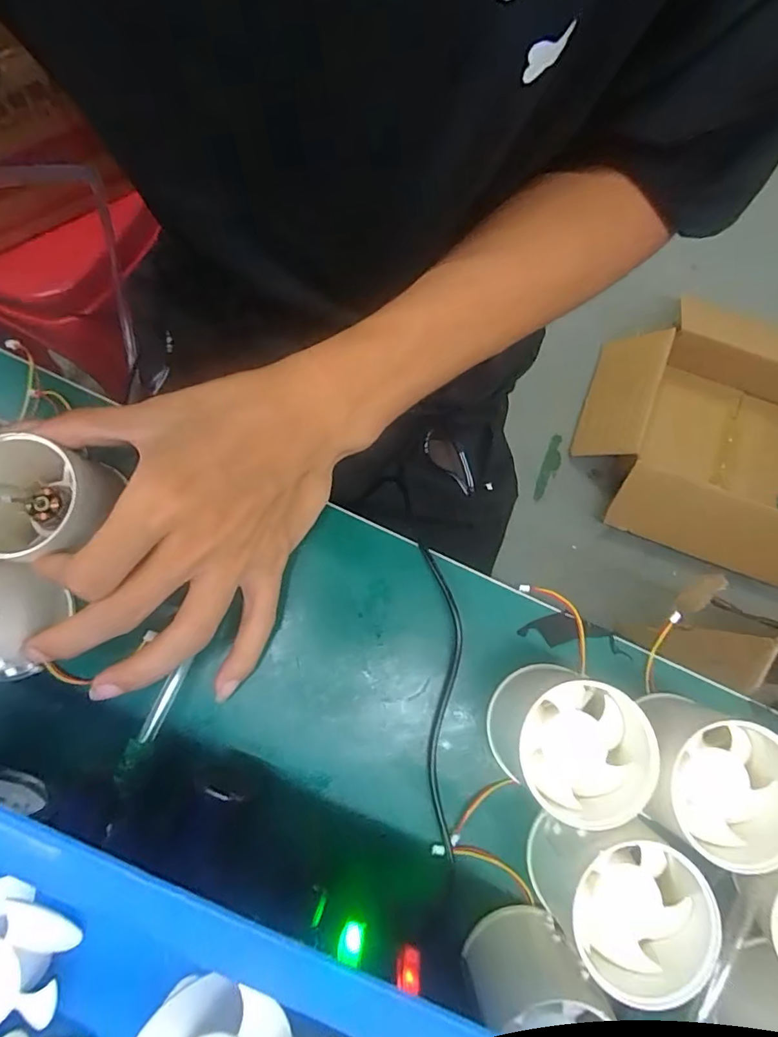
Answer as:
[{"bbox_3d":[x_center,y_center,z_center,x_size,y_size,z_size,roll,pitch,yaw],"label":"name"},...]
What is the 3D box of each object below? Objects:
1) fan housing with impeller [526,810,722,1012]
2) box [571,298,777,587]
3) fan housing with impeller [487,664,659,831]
[{"bbox_3d":[0.089,0.147,0.202,0.053,0.048,0.057,-32,81,-6],"label":"fan housing with impeller"},{"bbox_3d":[0.637,-0.163,0.978,0.501,0.131,0.529,19,79,3],"label":"box"},{"bbox_3d":[0.073,0.092,0.216,0.049,0.054,0.052,0,79,-1],"label":"fan housing with impeller"}]

